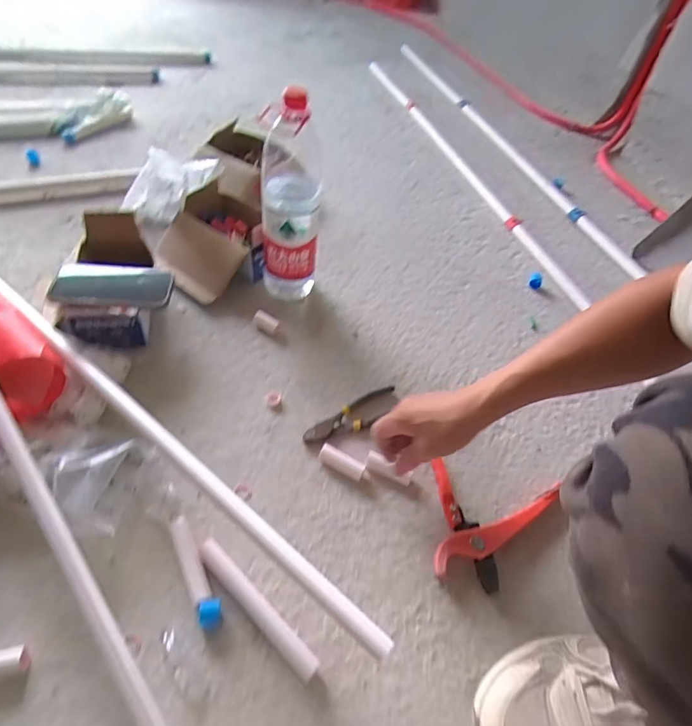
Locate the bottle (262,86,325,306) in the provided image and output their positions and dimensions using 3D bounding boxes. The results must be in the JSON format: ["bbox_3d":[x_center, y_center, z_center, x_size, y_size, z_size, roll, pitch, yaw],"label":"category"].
[{"bbox_3d":[-0.085,-0.245,0.720,0.089,0.307,0.099,5,49,-3],"label":"bottle"}]

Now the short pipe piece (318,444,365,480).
[{"bbox_3d":[-0.005,0.129,0.607,0.063,0.017,0.022,27,52,16],"label":"short pipe piece"}]

